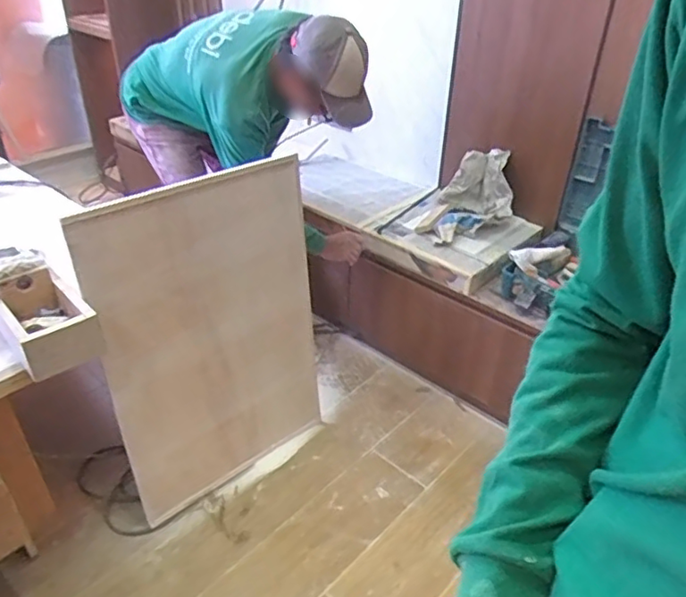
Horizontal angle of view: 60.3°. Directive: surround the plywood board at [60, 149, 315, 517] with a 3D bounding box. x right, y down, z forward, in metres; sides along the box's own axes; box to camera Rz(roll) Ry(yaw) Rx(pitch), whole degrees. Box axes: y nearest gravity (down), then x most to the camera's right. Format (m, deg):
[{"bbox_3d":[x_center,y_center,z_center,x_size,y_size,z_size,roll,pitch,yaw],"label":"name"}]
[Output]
[{"bbox_3d":[-0.299,0.106,1.479,0.586,0.822,0.033,-26,37,-34],"label":"plywood board"}]

